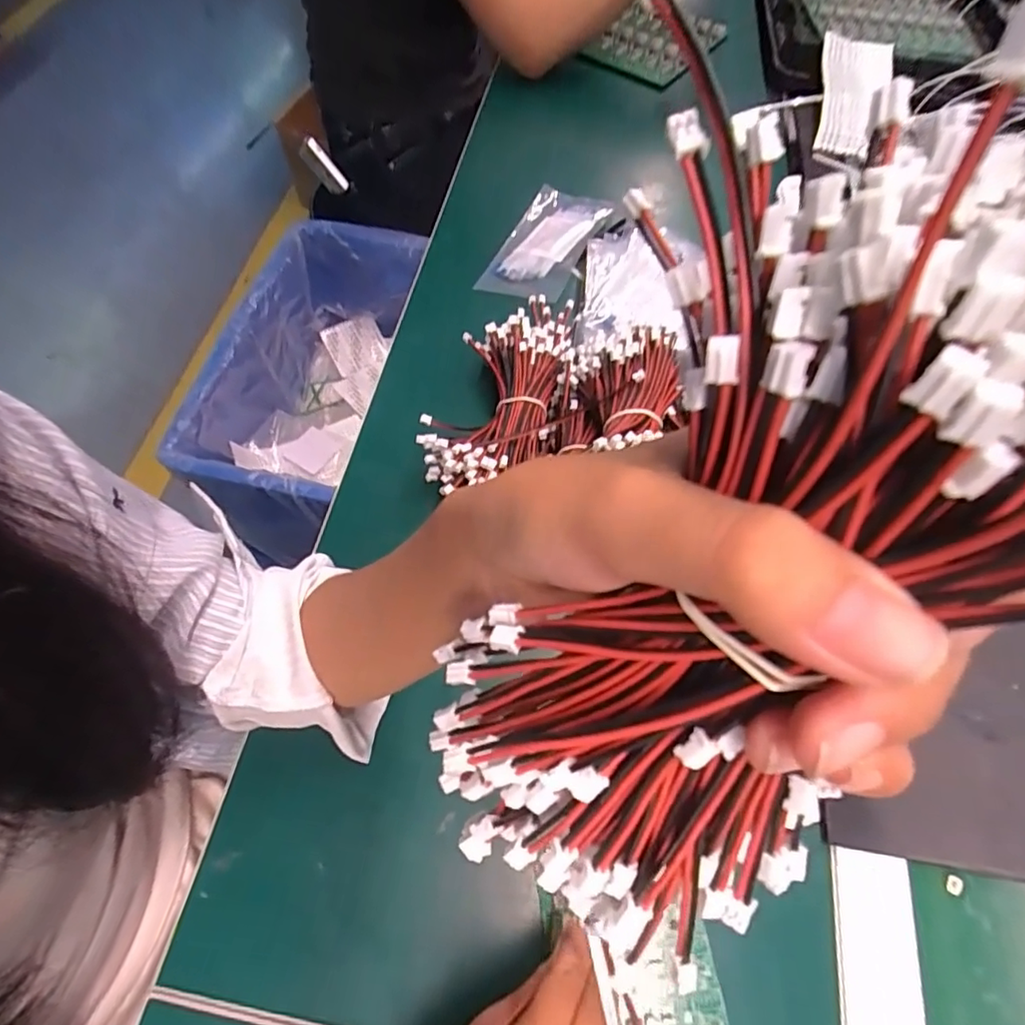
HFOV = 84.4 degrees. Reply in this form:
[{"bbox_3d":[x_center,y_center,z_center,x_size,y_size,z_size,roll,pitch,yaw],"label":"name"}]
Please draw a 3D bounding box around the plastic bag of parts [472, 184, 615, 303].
[{"bbox_3d":[0.032,-0.253,0.534,0.081,0.022,0.172,26,65,10],"label":"plastic bag of parts"}]

